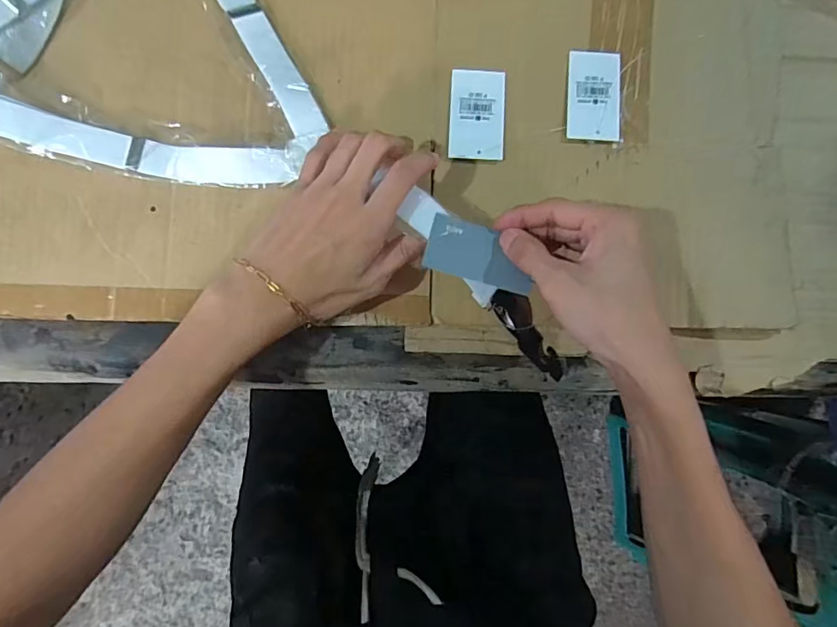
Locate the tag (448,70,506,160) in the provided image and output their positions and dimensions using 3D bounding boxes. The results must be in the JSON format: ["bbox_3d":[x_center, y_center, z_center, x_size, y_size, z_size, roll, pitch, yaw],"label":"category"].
[{"bbox_3d":[0.044,-0.150,0.380,0.040,0.004,0.069,3,84,0],"label":"tag"}]

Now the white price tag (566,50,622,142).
[{"bbox_3d":[0.132,-0.164,0.379,0.040,0.004,0.071,3,84,0],"label":"white price tag"}]

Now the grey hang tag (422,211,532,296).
[{"bbox_3d":[0.041,-0.039,0.329,0.069,0.007,0.037,16,83,9],"label":"grey hang tag"}]

